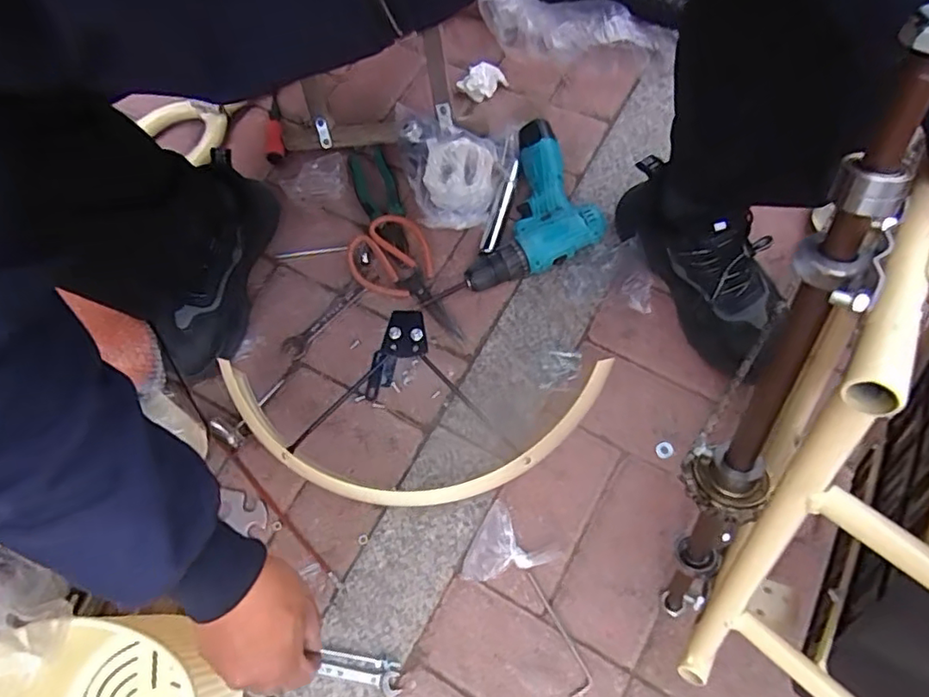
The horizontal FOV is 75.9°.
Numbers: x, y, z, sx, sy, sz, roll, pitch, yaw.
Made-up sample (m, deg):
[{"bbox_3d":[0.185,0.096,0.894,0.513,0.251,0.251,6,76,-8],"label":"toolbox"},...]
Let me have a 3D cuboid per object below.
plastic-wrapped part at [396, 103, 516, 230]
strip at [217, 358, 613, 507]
[{"bbox_3d":[-0.020,-0.237,0.797,0.165,0.042,0.167,7,70,9],"label":"plastic-wrapped part"},{"bbox_3d":[-0.064,0.090,0.650,0.430,0.087,0.149,2,67,1],"label":"strip"}]

